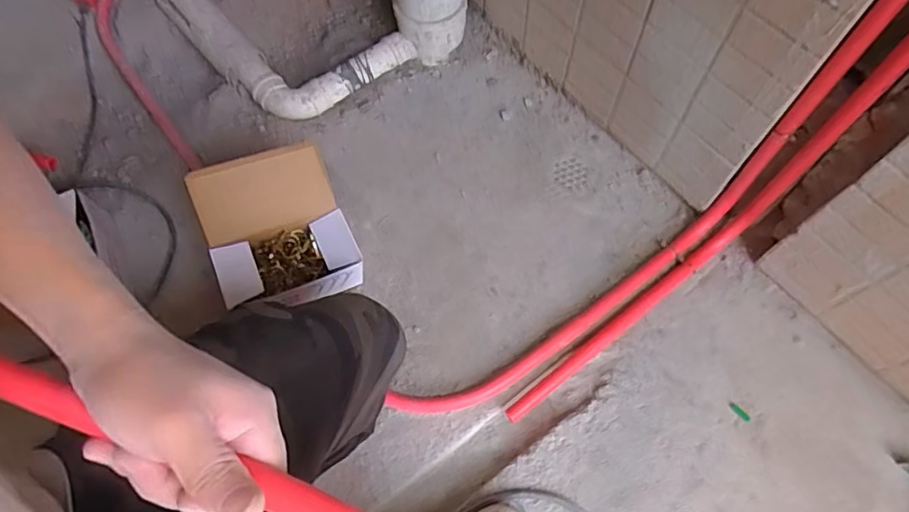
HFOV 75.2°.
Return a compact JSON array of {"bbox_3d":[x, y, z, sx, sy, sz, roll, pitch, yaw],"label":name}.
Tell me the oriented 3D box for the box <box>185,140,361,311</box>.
[{"bbox_3d":[-0.243,-0.032,0.786,0.189,0.149,0.174,-20,68,-6],"label":"box"}]

